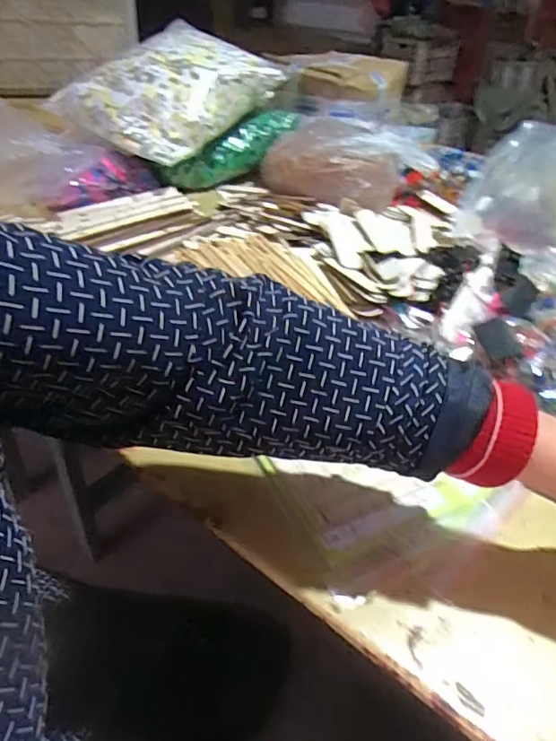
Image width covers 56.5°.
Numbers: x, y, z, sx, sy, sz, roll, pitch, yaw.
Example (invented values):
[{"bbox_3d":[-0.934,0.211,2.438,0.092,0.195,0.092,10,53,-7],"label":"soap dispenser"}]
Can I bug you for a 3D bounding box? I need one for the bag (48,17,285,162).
[{"bbox_3d":[-0.186,-0.512,0.937,0.232,0.138,0.363,29,45,28],"label":"bag"}]

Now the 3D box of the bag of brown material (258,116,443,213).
[{"bbox_3d":[0.122,-0.407,0.981,0.251,0.090,0.272,26,44,25],"label":"bag of brown material"}]

